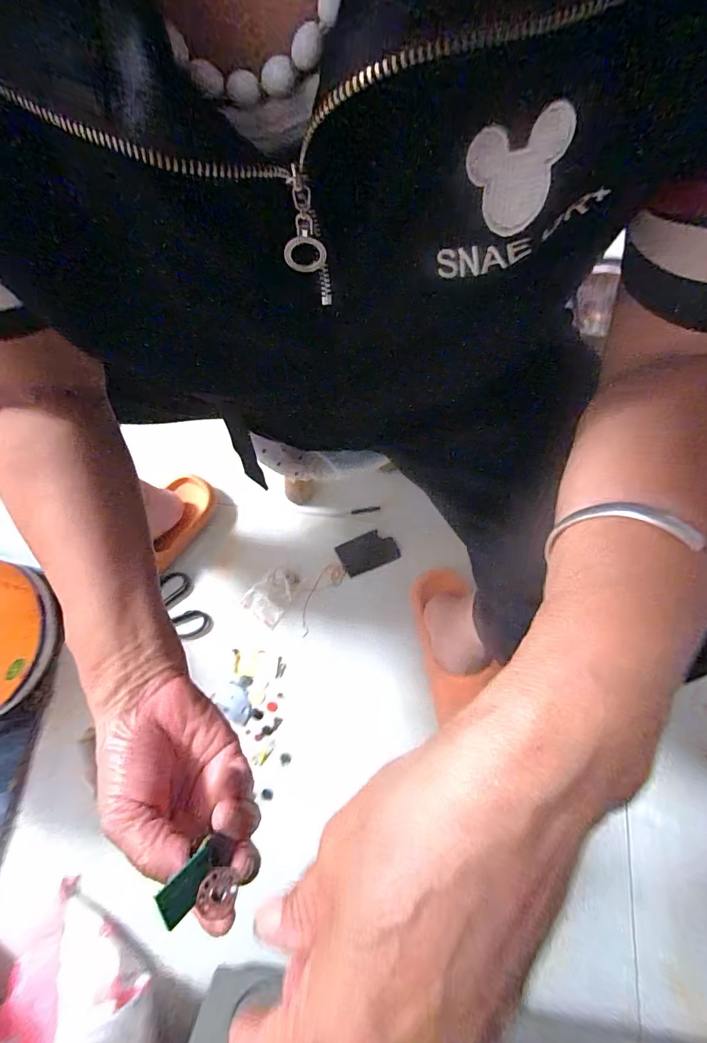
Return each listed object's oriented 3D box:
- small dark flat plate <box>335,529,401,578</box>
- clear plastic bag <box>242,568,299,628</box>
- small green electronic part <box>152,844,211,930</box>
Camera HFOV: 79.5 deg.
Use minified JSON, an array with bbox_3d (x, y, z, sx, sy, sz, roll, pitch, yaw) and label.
[{"bbox_3d":[0.021,0.046,0.640,0.085,0.008,0.053,-23,76,-8],"label":"small dark flat plate"},{"bbox_3d":[-0.118,0.106,0.619,0.060,0.013,0.077,38,77,8],"label":"clear plastic bag"},{"bbox_3d":[-0.079,0.173,0.202,0.004,0.027,0.019,-1,105,36],"label":"small green electronic part"}]

